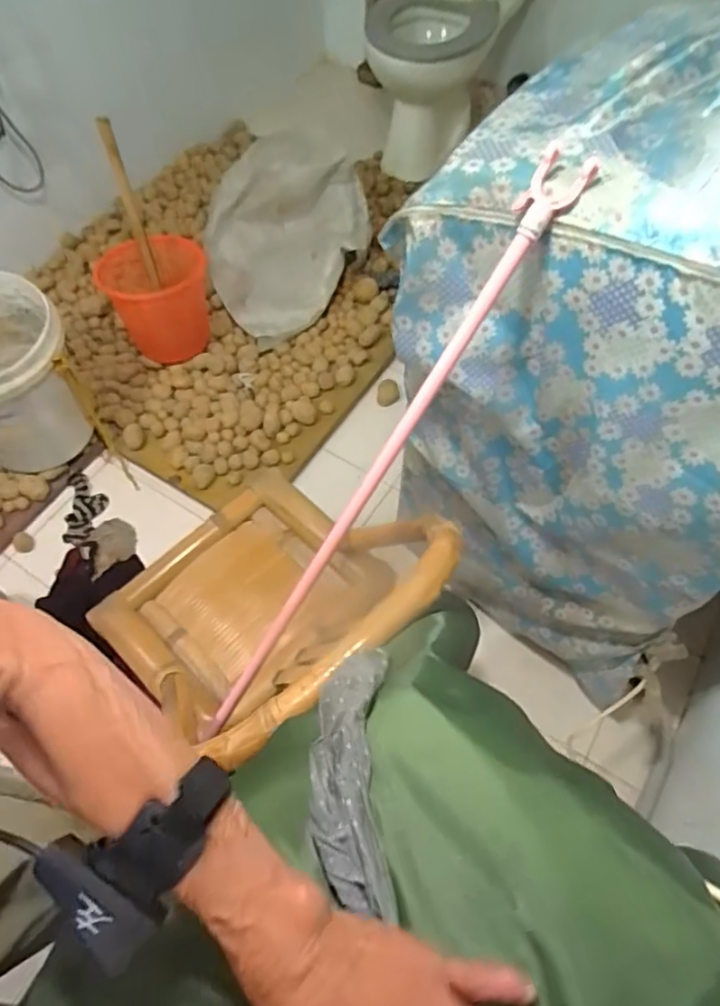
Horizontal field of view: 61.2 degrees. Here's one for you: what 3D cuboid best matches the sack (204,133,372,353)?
[{"bbox_3d":[-0.180,-0.658,1.501,0.398,0.294,0.332,-35,66,-17],"label":"sack"}]

